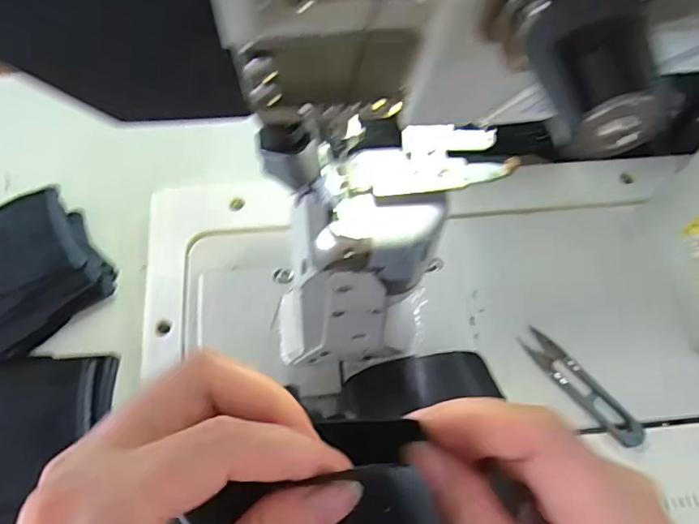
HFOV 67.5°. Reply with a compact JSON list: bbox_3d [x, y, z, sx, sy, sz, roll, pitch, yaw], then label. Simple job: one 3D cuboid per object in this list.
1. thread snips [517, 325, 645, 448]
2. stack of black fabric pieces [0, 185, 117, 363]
[{"bbox_3d":[0.166,0.088,0.375,0.022,0.005,0.100,-35,66,-18],"label":"thread snips"},{"bbox_3d":[-0.266,0.010,0.409,0.130,0.033,0.125,-38,65,-23],"label":"stack of black fabric pieces"}]

